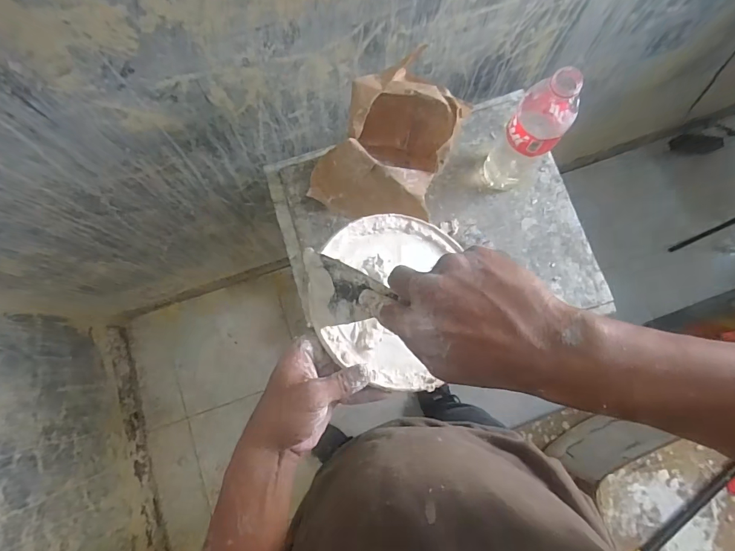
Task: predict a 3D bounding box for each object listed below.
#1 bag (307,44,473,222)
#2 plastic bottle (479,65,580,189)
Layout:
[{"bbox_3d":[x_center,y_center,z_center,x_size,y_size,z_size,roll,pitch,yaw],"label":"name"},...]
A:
[{"bbox_3d":[0.026,-0.156,0.539,0.159,0.153,0.155,30,80,6],"label":"bag"},{"bbox_3d":[0.208,-0.180,0.526,0.061,0.224,0.062,0,78,0],"label":"plastic bottle"}]

